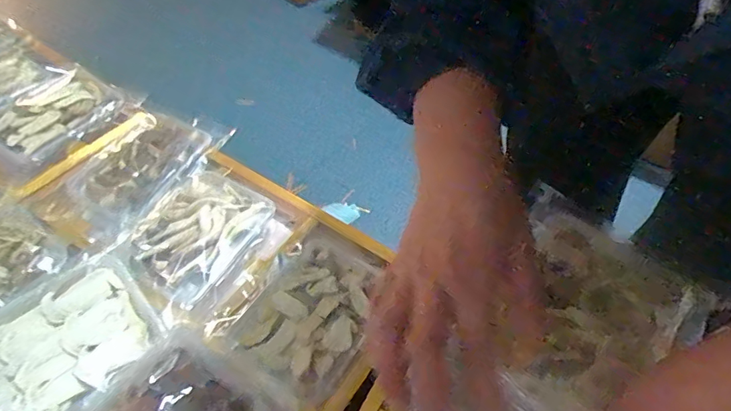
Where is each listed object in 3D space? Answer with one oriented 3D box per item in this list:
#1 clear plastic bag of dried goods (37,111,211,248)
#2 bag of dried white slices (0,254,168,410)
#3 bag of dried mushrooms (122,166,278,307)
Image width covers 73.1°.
[{"bbox_3d":[-0.294,-0.042,0.600,0.134,0.027,0.183,20,53,13],"label":"clear plastic bag of dried goods"},{"bbox_3d":[-0.284,0.128,0.451,0.167,0.033,0.130,-36,61,-27],"label":"bag of dried white slices"},{"bbox_3d":[-0.191,0.025,0.551,0.118,0.023,0.159,21,53,14],"label":"bag of dried mushrooms"}]

